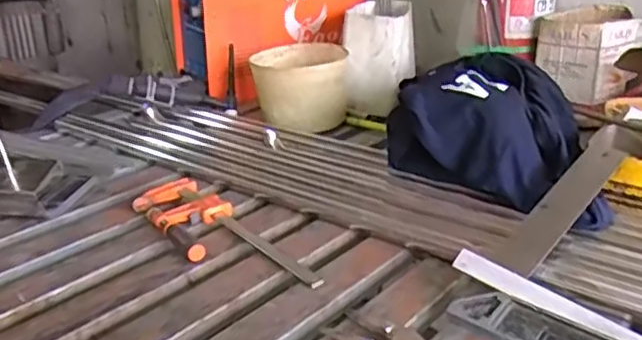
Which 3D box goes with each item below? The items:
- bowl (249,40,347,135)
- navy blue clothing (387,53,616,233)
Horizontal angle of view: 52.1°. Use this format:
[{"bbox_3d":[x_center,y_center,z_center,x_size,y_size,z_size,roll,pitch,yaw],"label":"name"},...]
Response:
[{"bbox_3d":[-0.035,-0.142,1.101,0.157,0.104,0.144,3,22,9],"label":"bowl"},{"bbox_3d":[0.240,-0.039,0.800,0.177,0.139,0.277,-17,27,-36],"label":"navy blue clothing"}]

